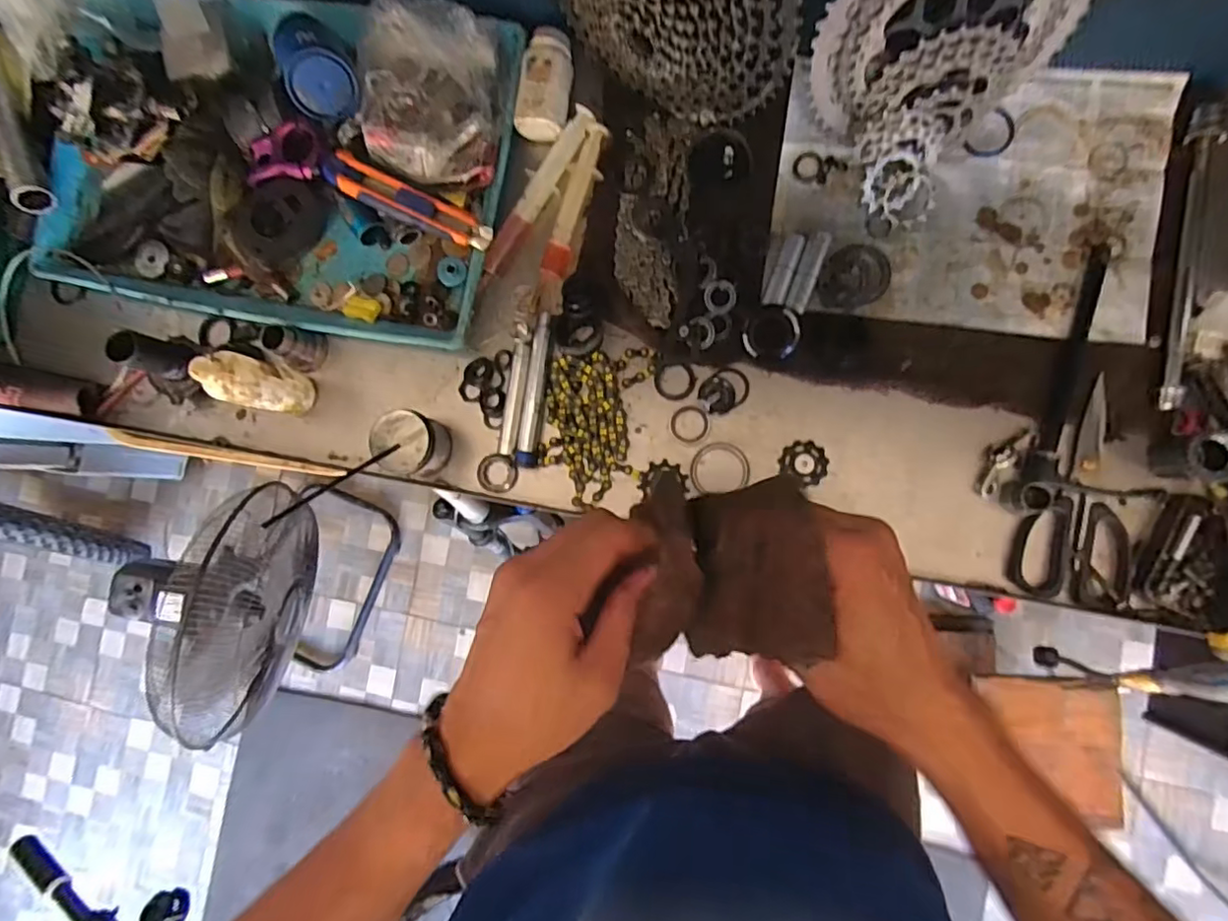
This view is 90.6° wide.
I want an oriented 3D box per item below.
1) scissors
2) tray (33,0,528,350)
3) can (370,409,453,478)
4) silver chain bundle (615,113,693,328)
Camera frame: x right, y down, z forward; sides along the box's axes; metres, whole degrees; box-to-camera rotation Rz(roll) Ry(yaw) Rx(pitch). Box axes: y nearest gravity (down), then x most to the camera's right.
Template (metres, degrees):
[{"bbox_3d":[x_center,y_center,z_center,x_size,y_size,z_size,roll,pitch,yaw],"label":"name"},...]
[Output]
[{"bbox_3d":[0.363,0.025,0.473,0.084,0.010,0.168,8,90,8],"label":"scissors"},{"bbox_3d":[-0.326,-0.275,0.544,0.459,0.059,0.284,10,90,8],"label":"tray"},{"bbox_3d":[-0.173,-0.014,0.526,0.056,0.044,0.053,0,89,7],"label":"can"},{"bbox_3d":[0.033,-0.207,0.528,0.059,0.008,0.175,3,89,7],"label":"silver chain bundle"}]

